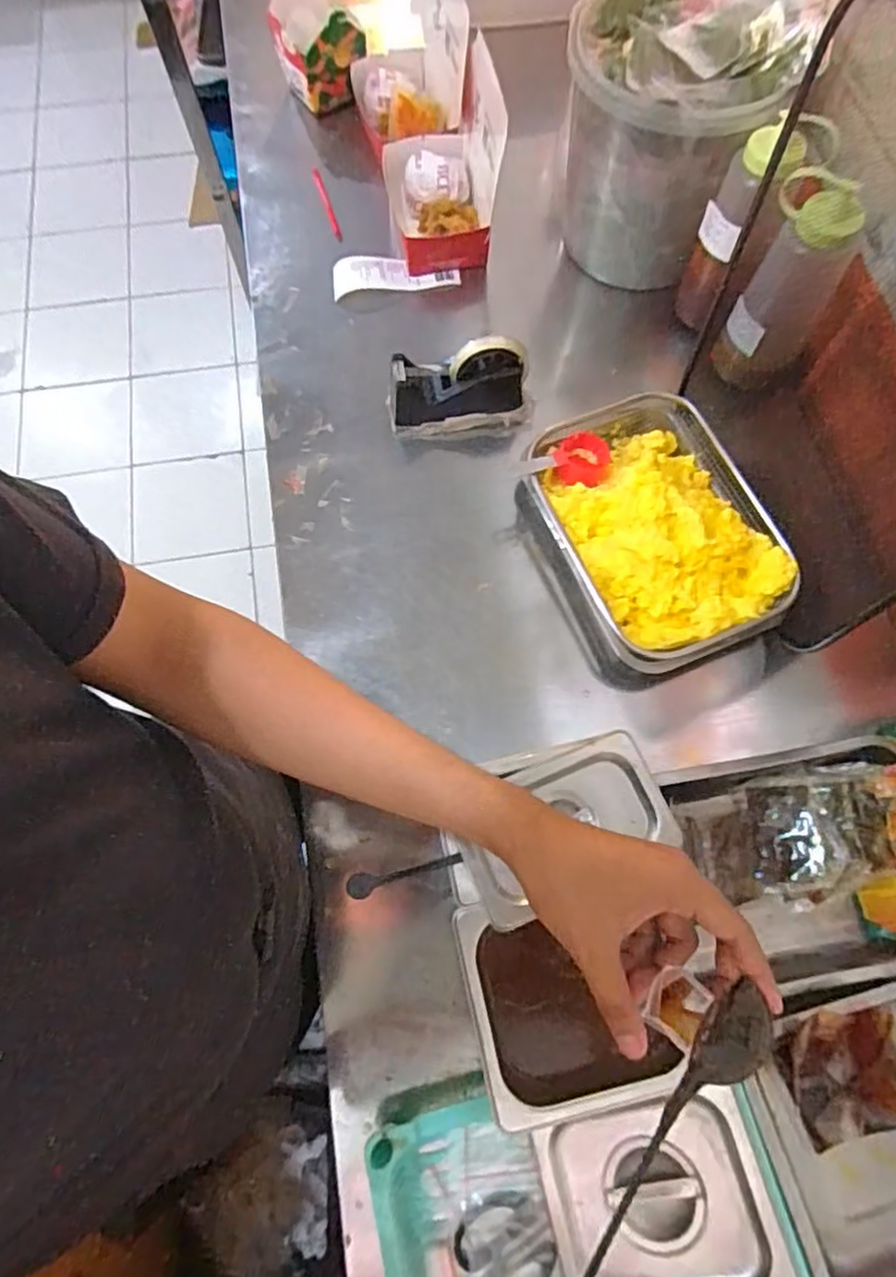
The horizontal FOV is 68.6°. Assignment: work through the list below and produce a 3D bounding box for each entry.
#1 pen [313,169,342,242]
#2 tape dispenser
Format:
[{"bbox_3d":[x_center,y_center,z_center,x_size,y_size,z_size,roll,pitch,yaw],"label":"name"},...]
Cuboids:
[{"bbox_3d":[-0.173,-0.623,0.942,0.015,0.011,0.138,-18,71,-6],"label":"pen"},{"bbox_3d":[0.014,-0.299,0.778,0.173,0.100,0.067,1,70,1],"label":"tape dispenser"}]

